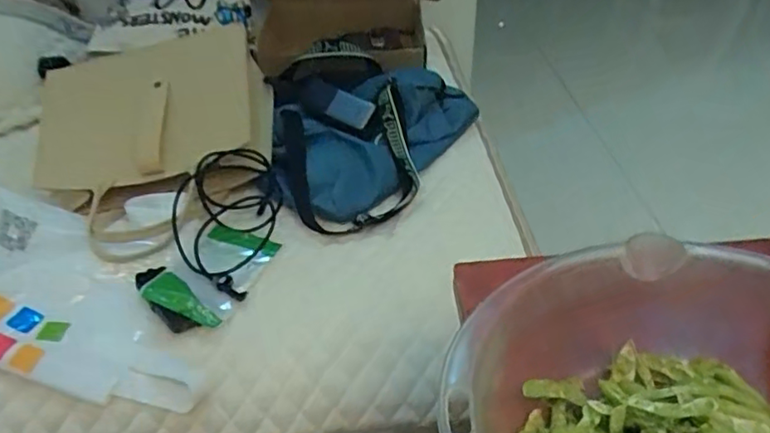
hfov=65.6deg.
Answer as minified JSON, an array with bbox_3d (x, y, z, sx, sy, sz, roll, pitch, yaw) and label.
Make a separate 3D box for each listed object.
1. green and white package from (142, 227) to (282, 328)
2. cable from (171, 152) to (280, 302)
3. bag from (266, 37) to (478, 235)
[{"bbox_3d":[-0.227,0.075,0.799,0.104,0.035,0.170,14,45,18],"label":"green and white package"},{"bbox_3d":[-0.213,0.008,0.816,0.151,0.107,0.186,-10,42,-7],"label":"cable"},{"bbox_3d":[-0.011,-0.146,0.978,0.340,0.111,0.363,-7,42,-4],"label":"bag"}]

